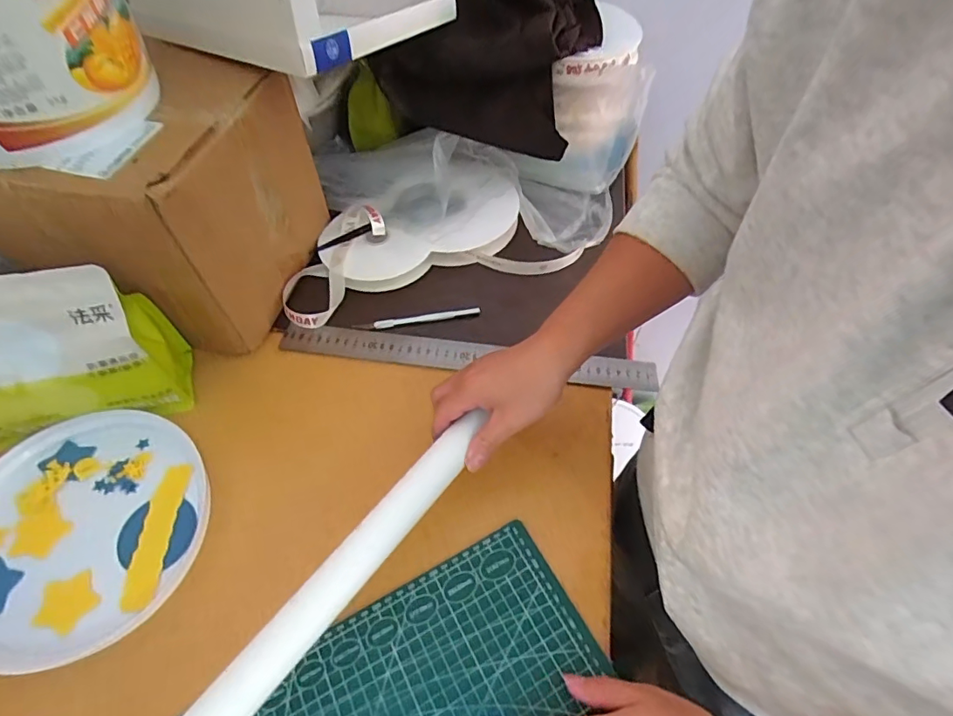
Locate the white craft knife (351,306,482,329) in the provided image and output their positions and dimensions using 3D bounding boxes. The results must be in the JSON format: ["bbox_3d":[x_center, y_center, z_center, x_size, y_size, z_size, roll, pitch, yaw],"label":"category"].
[{"bbox_3d":[-0.066,-0.045,0.572,0.141,0.004,0.011,-8,56,-6],"label":"white craft knife"}]

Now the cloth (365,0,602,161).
[{"bbox_3d":[0.017,-0.414,0.654,0.245,0.173,0.237,8,54,3],"label":"cloth"}]

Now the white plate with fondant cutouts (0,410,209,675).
[{"bbox_3d":[-0.346,0.140,0.431,0.212,0.018,0.202,0,55,0],"label":"white plate with fondant cutouts"}]

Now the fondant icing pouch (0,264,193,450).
[{"bbox_3d":[-0.369,-0.002,0.436,0.182,0.164,0.063,-14,56,-9],"label":"fondant icing pouch"}]

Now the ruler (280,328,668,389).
[{"bbox_3d":[-0.013,-0.004,0.541,0.403,0.006,0.036,6,56,4],"label":"ruler"}]

